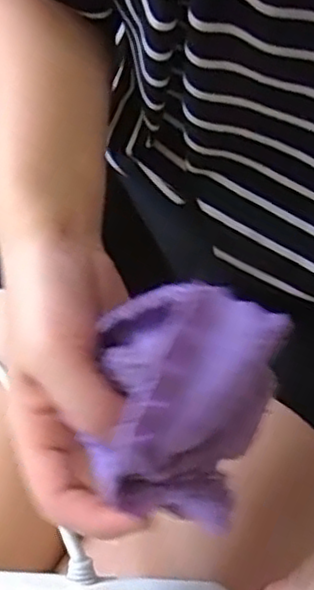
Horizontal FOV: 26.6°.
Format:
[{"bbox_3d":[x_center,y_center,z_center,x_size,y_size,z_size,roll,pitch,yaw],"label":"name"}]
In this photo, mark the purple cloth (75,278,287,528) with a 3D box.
[{"bbox_3d":[0.008,0.043,0.260,0.065,0.056,0.086,12,77,3],"label":"purple cloth"}]

